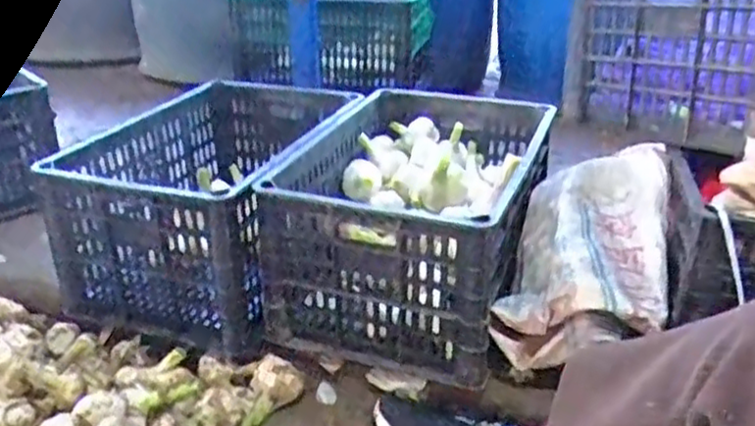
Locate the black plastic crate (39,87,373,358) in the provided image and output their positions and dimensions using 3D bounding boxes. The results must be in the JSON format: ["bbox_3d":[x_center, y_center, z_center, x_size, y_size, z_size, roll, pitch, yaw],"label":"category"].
[{"bbox_3d":[-0.239,-0.033,1.127,0.314,0.228,0.488,8,28,17],"label":"black plastic crate"}]

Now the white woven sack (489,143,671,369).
[{"bbox_3d":[0.276,0.044,0.928,0.188,0.154,0.304,8,28,18],"label":"white woven sack"}]

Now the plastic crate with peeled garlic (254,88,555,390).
[{"bbox_3d":[0.073,-0.004,1.058,0.291,0.229,0.500,9,28,20],"label":"plastic crate with peeled garlic"}]

